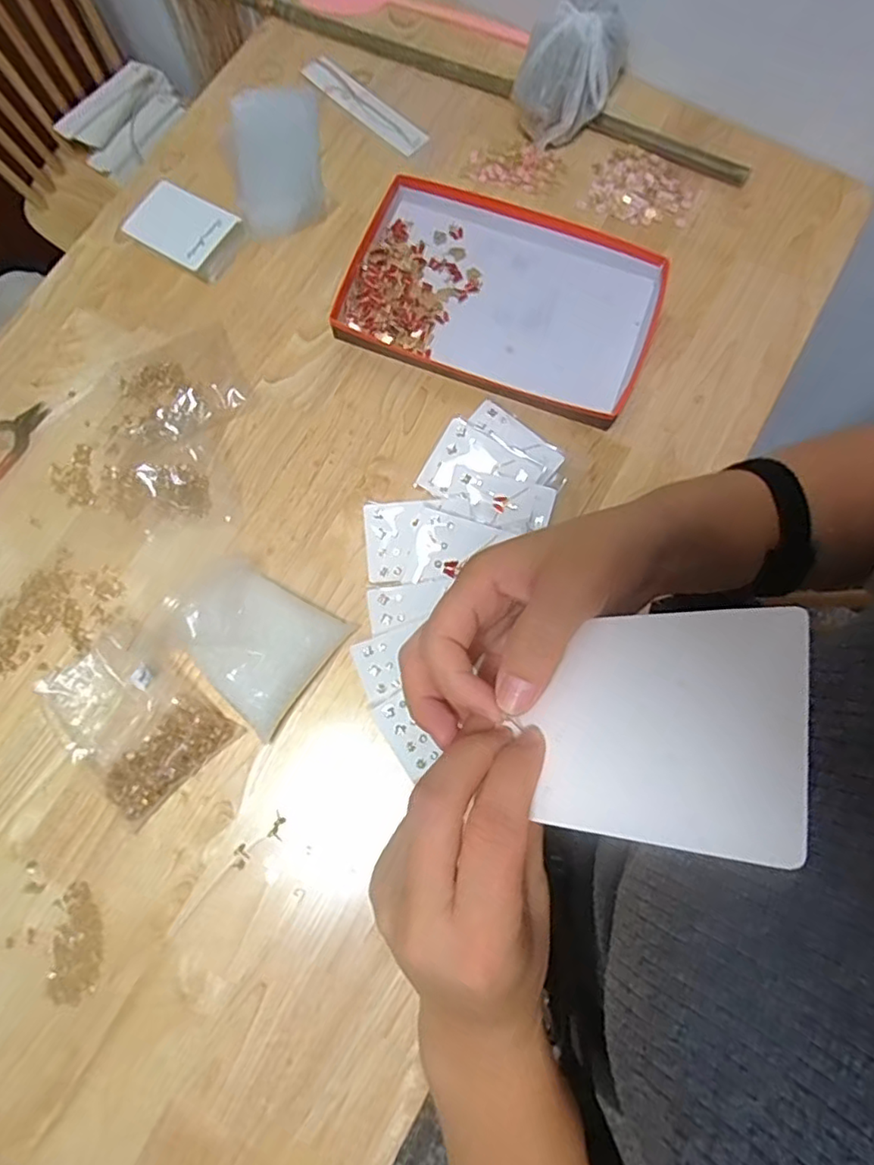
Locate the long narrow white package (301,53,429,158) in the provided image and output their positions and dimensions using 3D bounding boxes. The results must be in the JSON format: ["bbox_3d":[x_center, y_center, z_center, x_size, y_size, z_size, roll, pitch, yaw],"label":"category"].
[{"bbox_3d":[-0.090,-0.596,0.758,0.183,0.006,0.041,42,86,6],"label":"long narrow white package"}]

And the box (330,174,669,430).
[{"bbox_3d":[0.071,-0.316,0.690,0.334,0.047,0.214,20,78,5],"label":"box"}]

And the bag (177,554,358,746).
[{"bbox_3d":[-0.179,0.054,0.587,0.146,0.048,0.127,33,80,8],"label":"bag"}]

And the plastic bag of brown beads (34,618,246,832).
[{"bbox_3d":[-0.293,0.126,0.580,0.125,0.024,0.166,-43,80,-8],"label":"plastic bag of brown beads"}]

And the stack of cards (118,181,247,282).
[{"bbox_3d":[-0.288,-0.403,0.699,0.104,0.034,0.082,27,79,7],"label":"stack of cards"}]

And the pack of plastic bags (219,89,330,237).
[{"bbox_3d":[-0.197,-0.520,0.739,0.113,0.009,0.220,-7,77,-1],"label":"pack of plastic bags"}]

